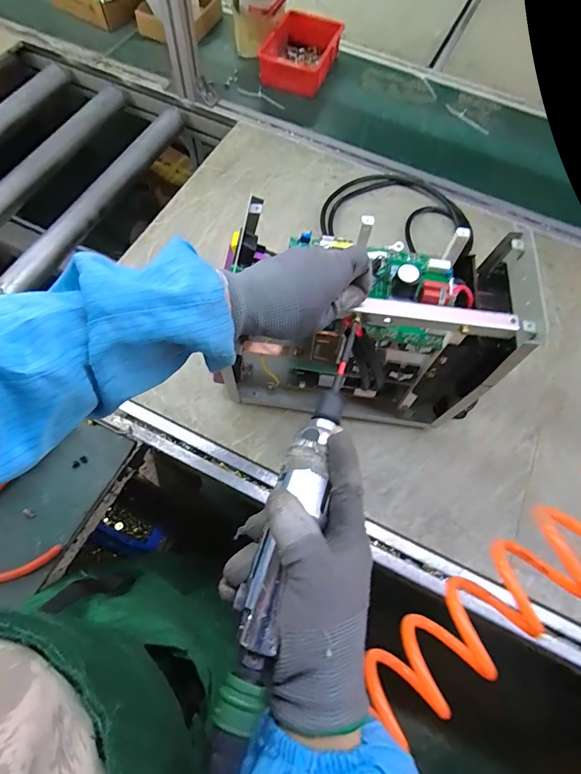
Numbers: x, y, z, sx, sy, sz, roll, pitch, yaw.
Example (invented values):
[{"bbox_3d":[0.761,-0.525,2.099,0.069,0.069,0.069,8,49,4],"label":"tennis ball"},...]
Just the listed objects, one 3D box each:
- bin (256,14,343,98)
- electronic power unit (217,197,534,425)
[{"bbox_3d":[0.021,-0.707,0.848,0.142,0.065,0.183,16,66,4],"label":"bin"},{"bbox_3d":[0.082,-0.067,0.474,0.299,0.222,0.136,7,66,2],"label":"electronic power unit"}]

